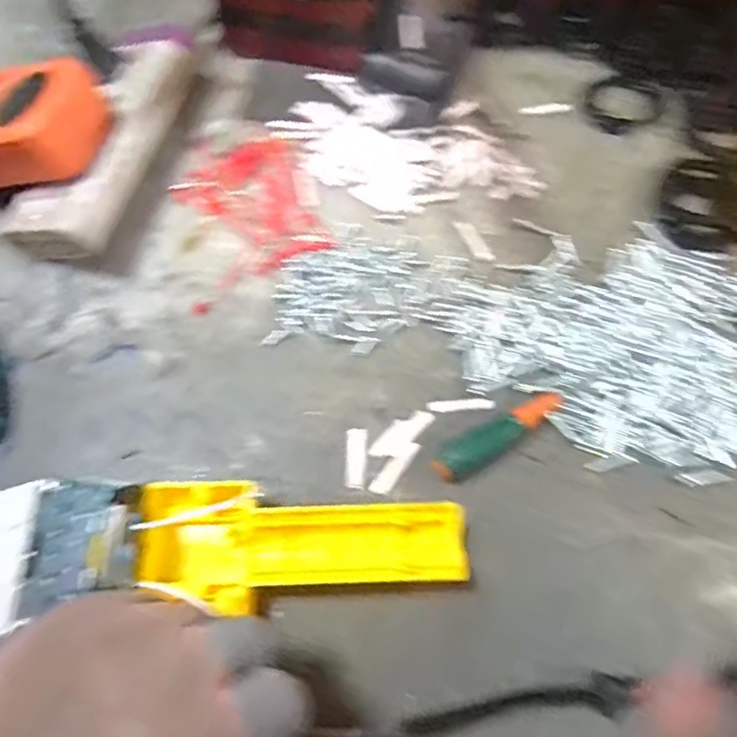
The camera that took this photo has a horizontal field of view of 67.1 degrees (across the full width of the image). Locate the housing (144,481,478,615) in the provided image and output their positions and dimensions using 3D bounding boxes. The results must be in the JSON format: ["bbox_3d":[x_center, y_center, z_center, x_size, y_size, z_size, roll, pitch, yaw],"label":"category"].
[{"bbox_3d":[-0.030,0.086,0.266,0.149,0.037,0.052,0,68,3],"label":"housing"}]

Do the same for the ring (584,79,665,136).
[{"bbox_3d":[0.179,-0.187,0.390,0.056,0.004,0.048,-24,70,-10],"label":"ring"}]

